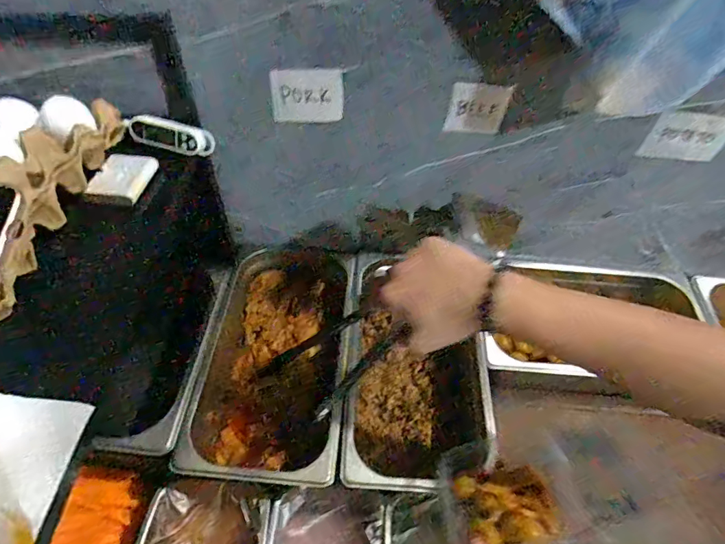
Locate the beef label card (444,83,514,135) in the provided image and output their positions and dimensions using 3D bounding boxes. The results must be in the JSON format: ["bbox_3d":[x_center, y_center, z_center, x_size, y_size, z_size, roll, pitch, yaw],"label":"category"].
[{"bbox_3d":[0.125,-0.177,0.493,0.061,0.057,0.007,10,51,3],"label":"beef label card"}]

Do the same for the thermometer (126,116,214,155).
[{"bbox_3d":[-0.204,-0.144,0.482,0.088,0.018,0.029,12,94,-7],"label":"thermometer"}]

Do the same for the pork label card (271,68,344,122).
[{"bbox_3d":[-0.059,-0.189,0.491,0.075,0.059,0.009,2,51,-3],"label":"pork label card"}]

